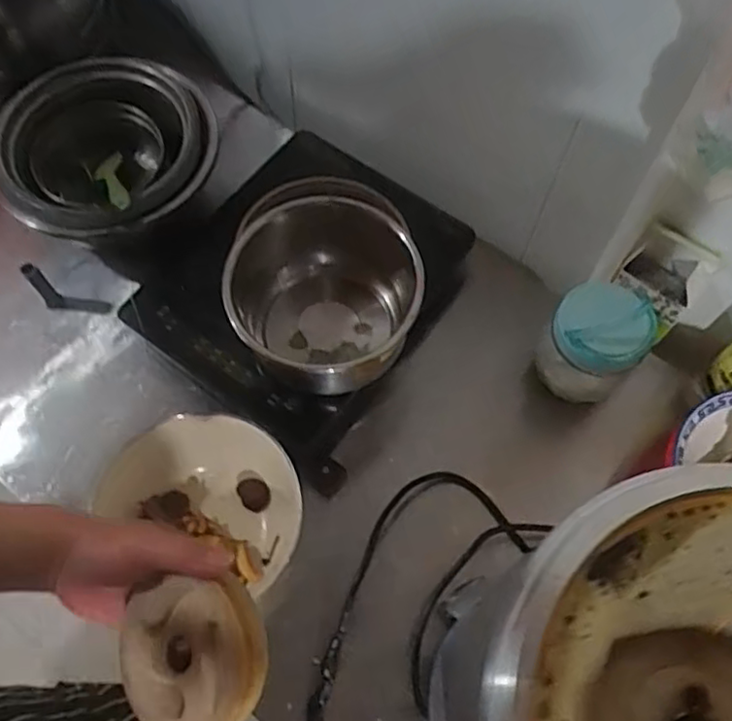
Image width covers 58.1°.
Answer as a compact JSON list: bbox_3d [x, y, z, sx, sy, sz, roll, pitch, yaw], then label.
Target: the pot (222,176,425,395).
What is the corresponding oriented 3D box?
[{"bbox_3d":[-0.040,-0.065,0.678,0.184,0.138,0.192,1,65,-1],"label":"pot"}]

